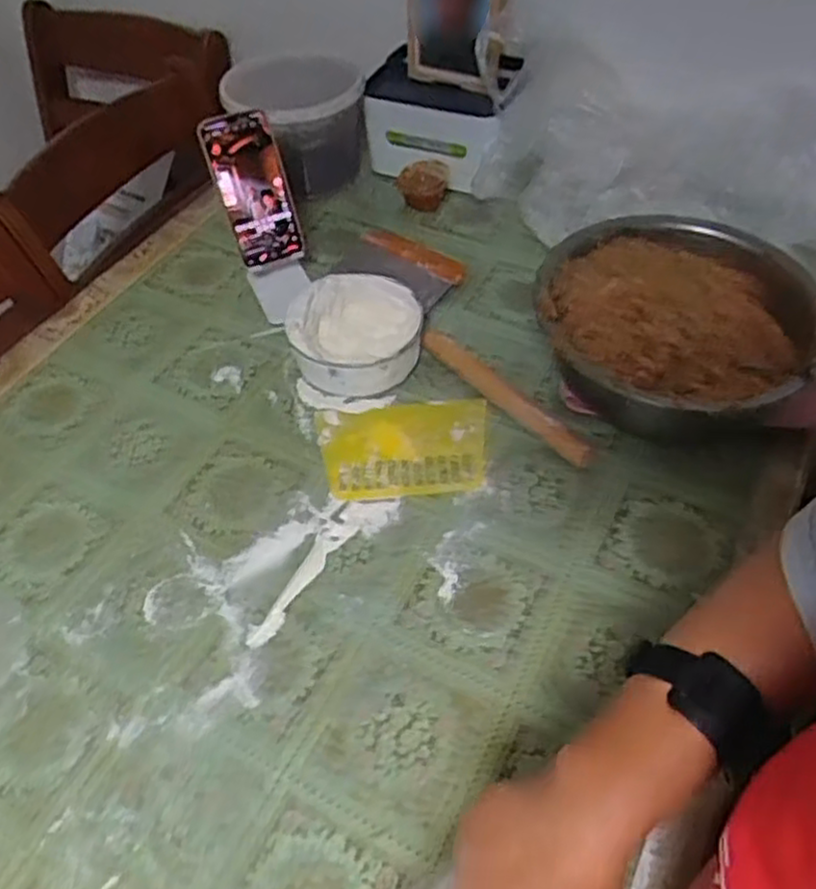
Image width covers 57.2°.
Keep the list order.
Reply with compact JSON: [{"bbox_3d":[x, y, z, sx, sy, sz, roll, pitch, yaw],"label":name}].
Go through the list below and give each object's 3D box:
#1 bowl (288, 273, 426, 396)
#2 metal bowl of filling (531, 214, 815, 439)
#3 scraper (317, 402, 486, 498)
[{"bbox_3d":[-0.054,-0.120,0.798,0.133,0.082,0.126,-2,51,2],"label":"bowl"},{"bbox_3d":[0.261,-0.109,0.754,0.251,0.112,0.259,-2,51,2],"label":"metal bowl of filling"},{"bbox_3d":[-0.005,0.002,0.743,0.163,0.006,0.117,-4,51,0],"label":"scraper"}]

